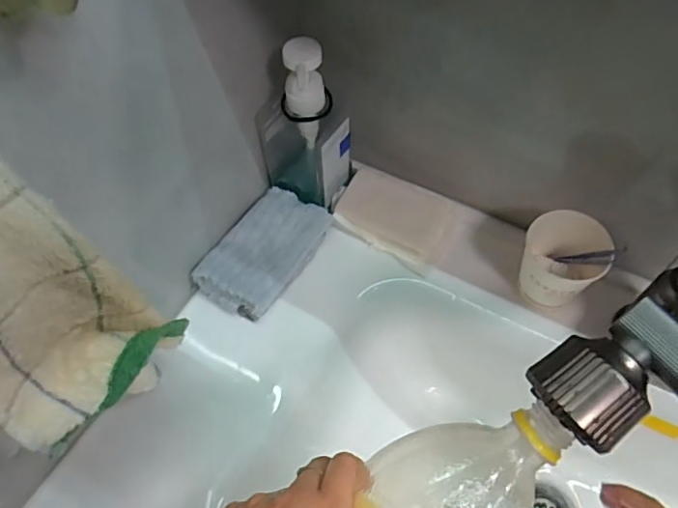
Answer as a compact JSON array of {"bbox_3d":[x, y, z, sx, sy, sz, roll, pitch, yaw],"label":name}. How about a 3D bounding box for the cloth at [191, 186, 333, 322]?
[{"bbox_3d":[-0.076,-0.003,0.565,0.084,0.030,0.137,26,63,17],"label":"cloth"}]

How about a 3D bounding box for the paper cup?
[{"bbox_3d":[0.204,0.009,0.512,0.068,0.090,0.065,-1,58,2],"label":"paper cup"}]

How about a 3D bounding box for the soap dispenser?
[{"bbox_3d":[-0.037,-0.124,0.534,0.080,0.169,0.055,23,62,16],"label":"soap dispenser"}]

